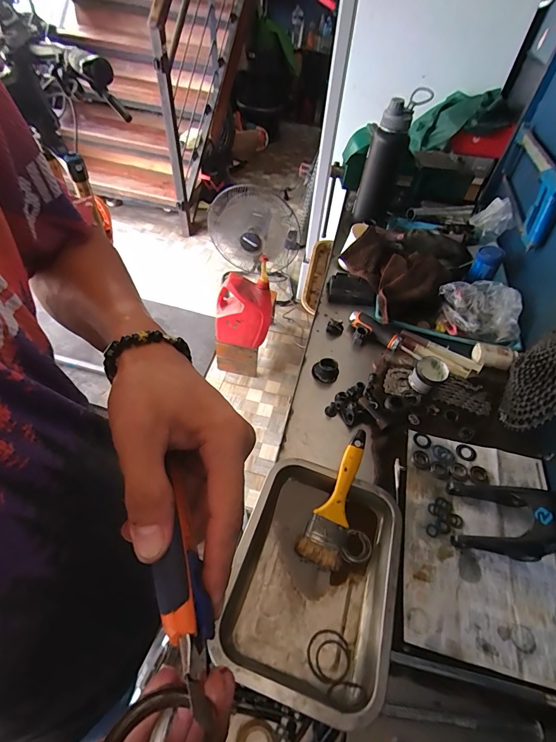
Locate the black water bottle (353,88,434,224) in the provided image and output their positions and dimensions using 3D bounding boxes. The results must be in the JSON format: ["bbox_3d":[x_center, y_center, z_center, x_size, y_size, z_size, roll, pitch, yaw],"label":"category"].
[{"bbox_3d":[0.278,-0.535,0.971,0.100,0.345,0.078,13,75,4],"label":"black water bottle"}]

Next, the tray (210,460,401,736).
[{"bbox_3d":[0.044,0.239,0.452,0.194,0.057,0.257,16,51,7],"label":"tray"}]

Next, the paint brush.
[{"bbox_3d":[0.083,0.172,0.509,0.052,0.018,0.187,22,66,11],"label":"paint brush"}]

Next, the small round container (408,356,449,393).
[{"bbox_3d":[0.270,0.010,0.668,0.053,0.050,0.055,3,51,-4],"label":"small round container"}]

